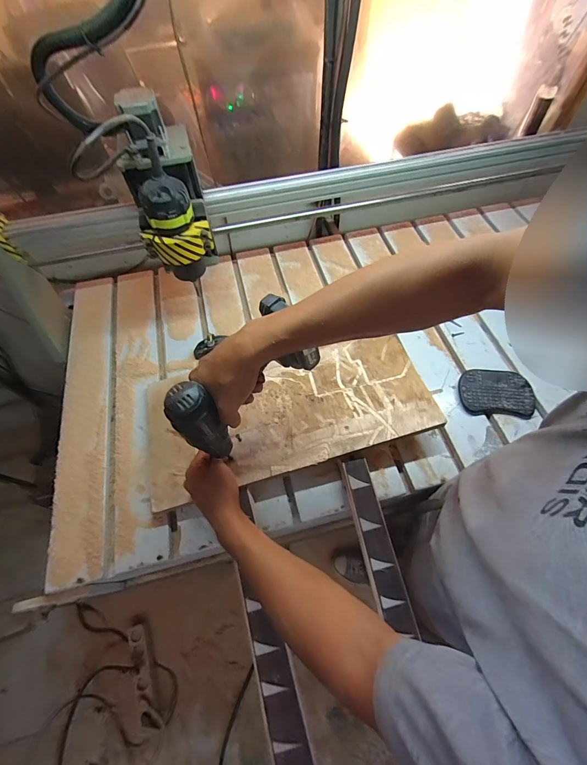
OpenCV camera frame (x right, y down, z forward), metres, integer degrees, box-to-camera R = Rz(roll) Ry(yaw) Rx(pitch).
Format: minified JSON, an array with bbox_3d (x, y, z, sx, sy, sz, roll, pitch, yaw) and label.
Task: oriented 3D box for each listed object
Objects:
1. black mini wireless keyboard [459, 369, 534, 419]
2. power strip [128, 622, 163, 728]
[{"bbox_3d":[0.405,0.021,0.657,0.134,0.025,0.093,6,61,6],"label":"black mini wireless keyboard"},{"bbox_3d":[-0.492,0.970,1.084,0.071,0.047,0.289,-24,63,-11],"label":"power strip"}]

